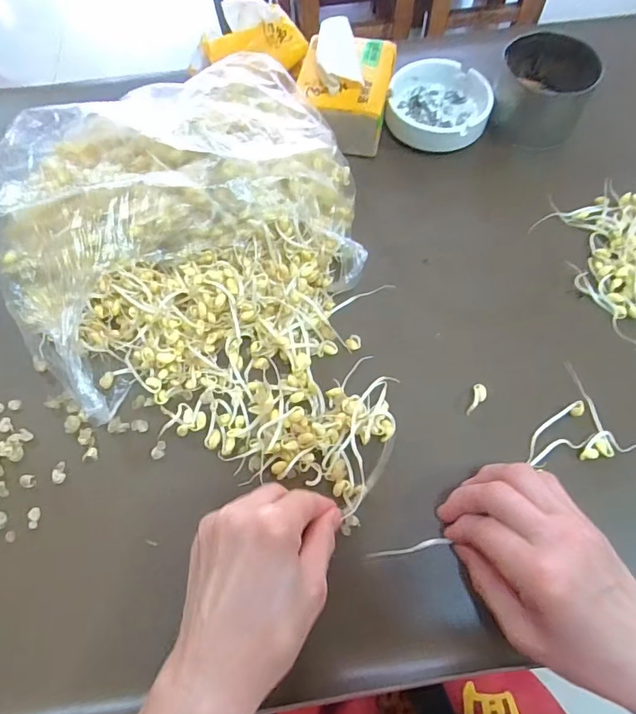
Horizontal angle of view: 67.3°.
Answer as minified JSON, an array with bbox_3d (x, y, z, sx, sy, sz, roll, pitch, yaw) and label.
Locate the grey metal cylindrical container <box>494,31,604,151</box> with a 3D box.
[{"bbox_3d":[0.211,-0.250,0.453,0.084,0.054,0.102,24,67,13],"label":"grey metal cylindrical container"}]

